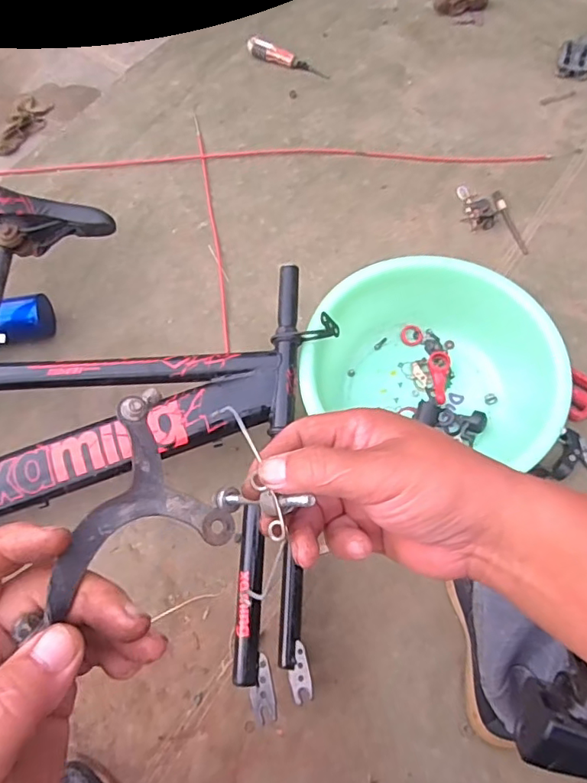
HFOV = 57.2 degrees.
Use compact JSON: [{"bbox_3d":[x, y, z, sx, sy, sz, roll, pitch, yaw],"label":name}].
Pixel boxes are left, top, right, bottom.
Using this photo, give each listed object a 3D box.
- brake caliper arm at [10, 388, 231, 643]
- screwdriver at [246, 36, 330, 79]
[{"bbox_3d":[-0.081,0.052,0.232,0.088,0.010,0.079,-30,91,-29],"label":"brake caliper arm"},{"bbox_3d":[-0.015,-0.698,1.128,0.182,0.036,0.033,21,69,7],"label":"screwdriver"}]

